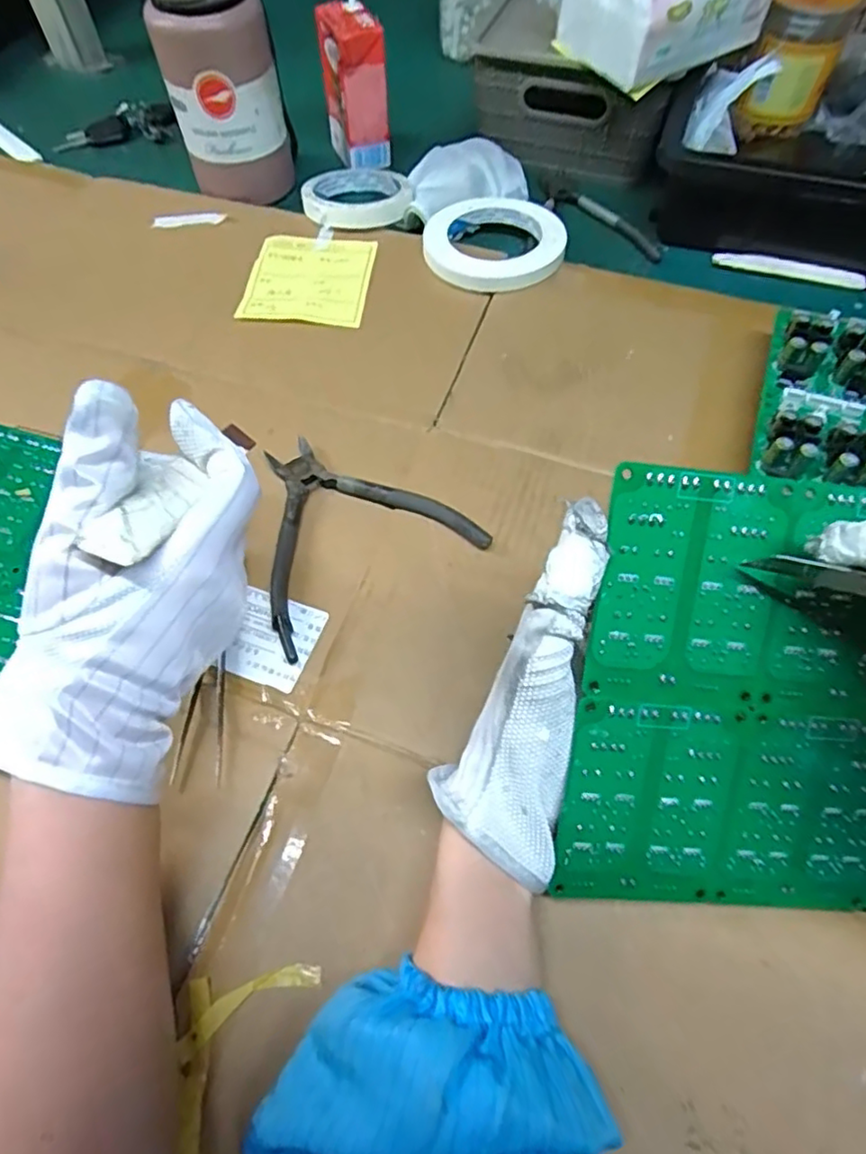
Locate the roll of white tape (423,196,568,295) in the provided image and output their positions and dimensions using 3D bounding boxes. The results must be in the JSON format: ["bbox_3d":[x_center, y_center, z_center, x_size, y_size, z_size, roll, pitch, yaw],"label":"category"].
[{"bbox_3d":[0.047,-0.277,0.508,0.114,0.019,0.107,-1,60,1],"label":"roll of white tape"}]

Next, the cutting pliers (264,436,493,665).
[{"bbox_3d":[-0.057,-0.035,0.374,0.132,0.014,0.129,-30,64,-15],"label":"cutting pliers"}]

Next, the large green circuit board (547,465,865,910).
[{"bbox_3d":[0.158,0.055,0.245,0.201,0.004,0.171,7,101,-5],"label":"large green circuit board"}]

